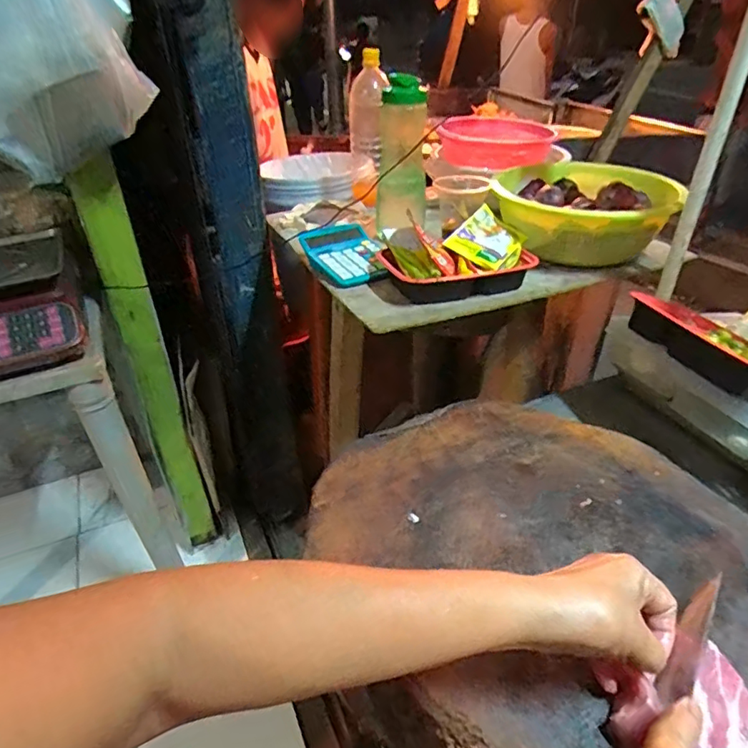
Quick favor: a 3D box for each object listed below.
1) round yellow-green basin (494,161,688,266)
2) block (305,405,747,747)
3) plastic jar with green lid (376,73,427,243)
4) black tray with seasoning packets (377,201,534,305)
[{"bbox_3d":[0.342,-0.271,0.897,0.277,0.105,0.264,-1,36,1],"label":"round yellow-green basin"},{"bbox_3d":[0.173,0.187,0.479,0.381,0.074,0.430,-18,39,-21],"label":"block"},{"bbox_3d":[0.045,-0.387,0.955,0.083,0.251,0.087,-2,36,0],"label":"plastic jar with green lid"},{"bbox_3d":[0.128,-0.174,0.797,0.219,0.070,0.160,-12,37,-14],"label":"black tray with seasoning packets"}]

